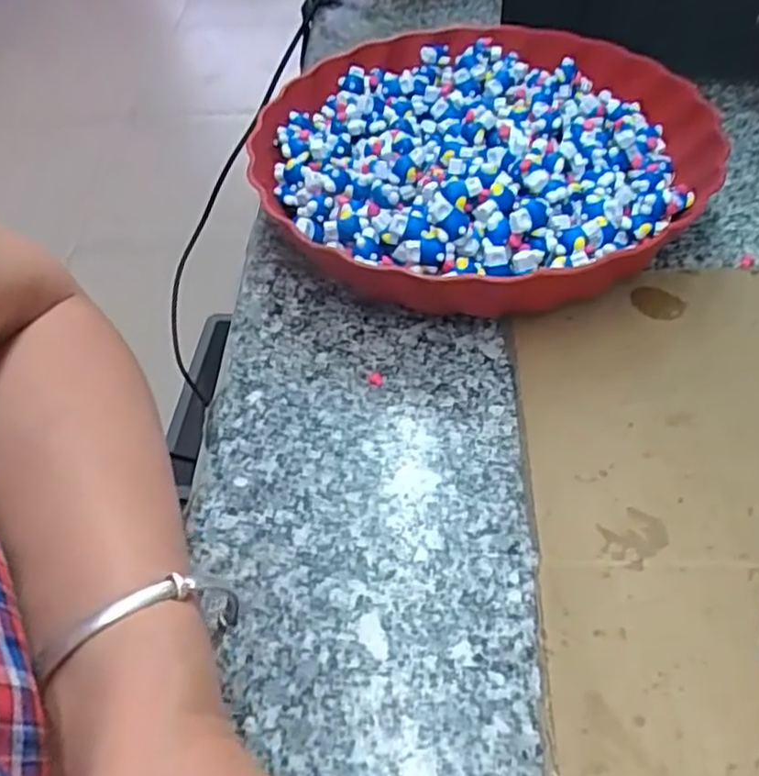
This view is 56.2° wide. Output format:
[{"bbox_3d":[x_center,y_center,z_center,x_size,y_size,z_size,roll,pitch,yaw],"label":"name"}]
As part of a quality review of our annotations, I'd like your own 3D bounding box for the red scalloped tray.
[{"bbox_3d":[0.056,-0.127,0.400,0.245,0.059,0.246,8,51,12],"label":"red scalloped tray"}]

